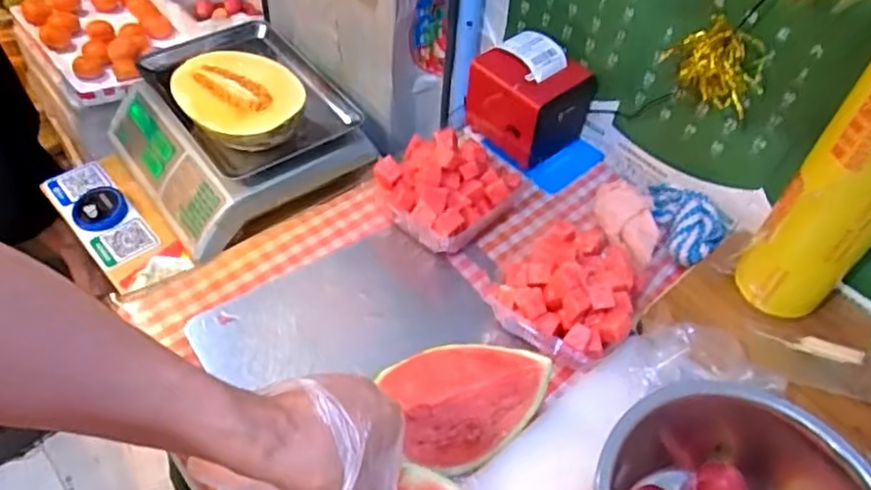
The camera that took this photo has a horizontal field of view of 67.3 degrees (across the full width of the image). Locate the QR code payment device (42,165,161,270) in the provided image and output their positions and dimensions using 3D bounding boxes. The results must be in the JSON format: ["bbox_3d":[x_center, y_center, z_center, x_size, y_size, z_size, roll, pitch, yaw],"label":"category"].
[{"bbox_3d":[-0.523,-0.048,1.023,0.224,0.034,0.081,39,57,25],"label":"QR code payment device"}]

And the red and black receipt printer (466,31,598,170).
[{"bbox_3d":[0.129,-0.202,0.887,0.122,0.128,0.129,-33,60,-28],"label":"red and black receipt printer"}]

